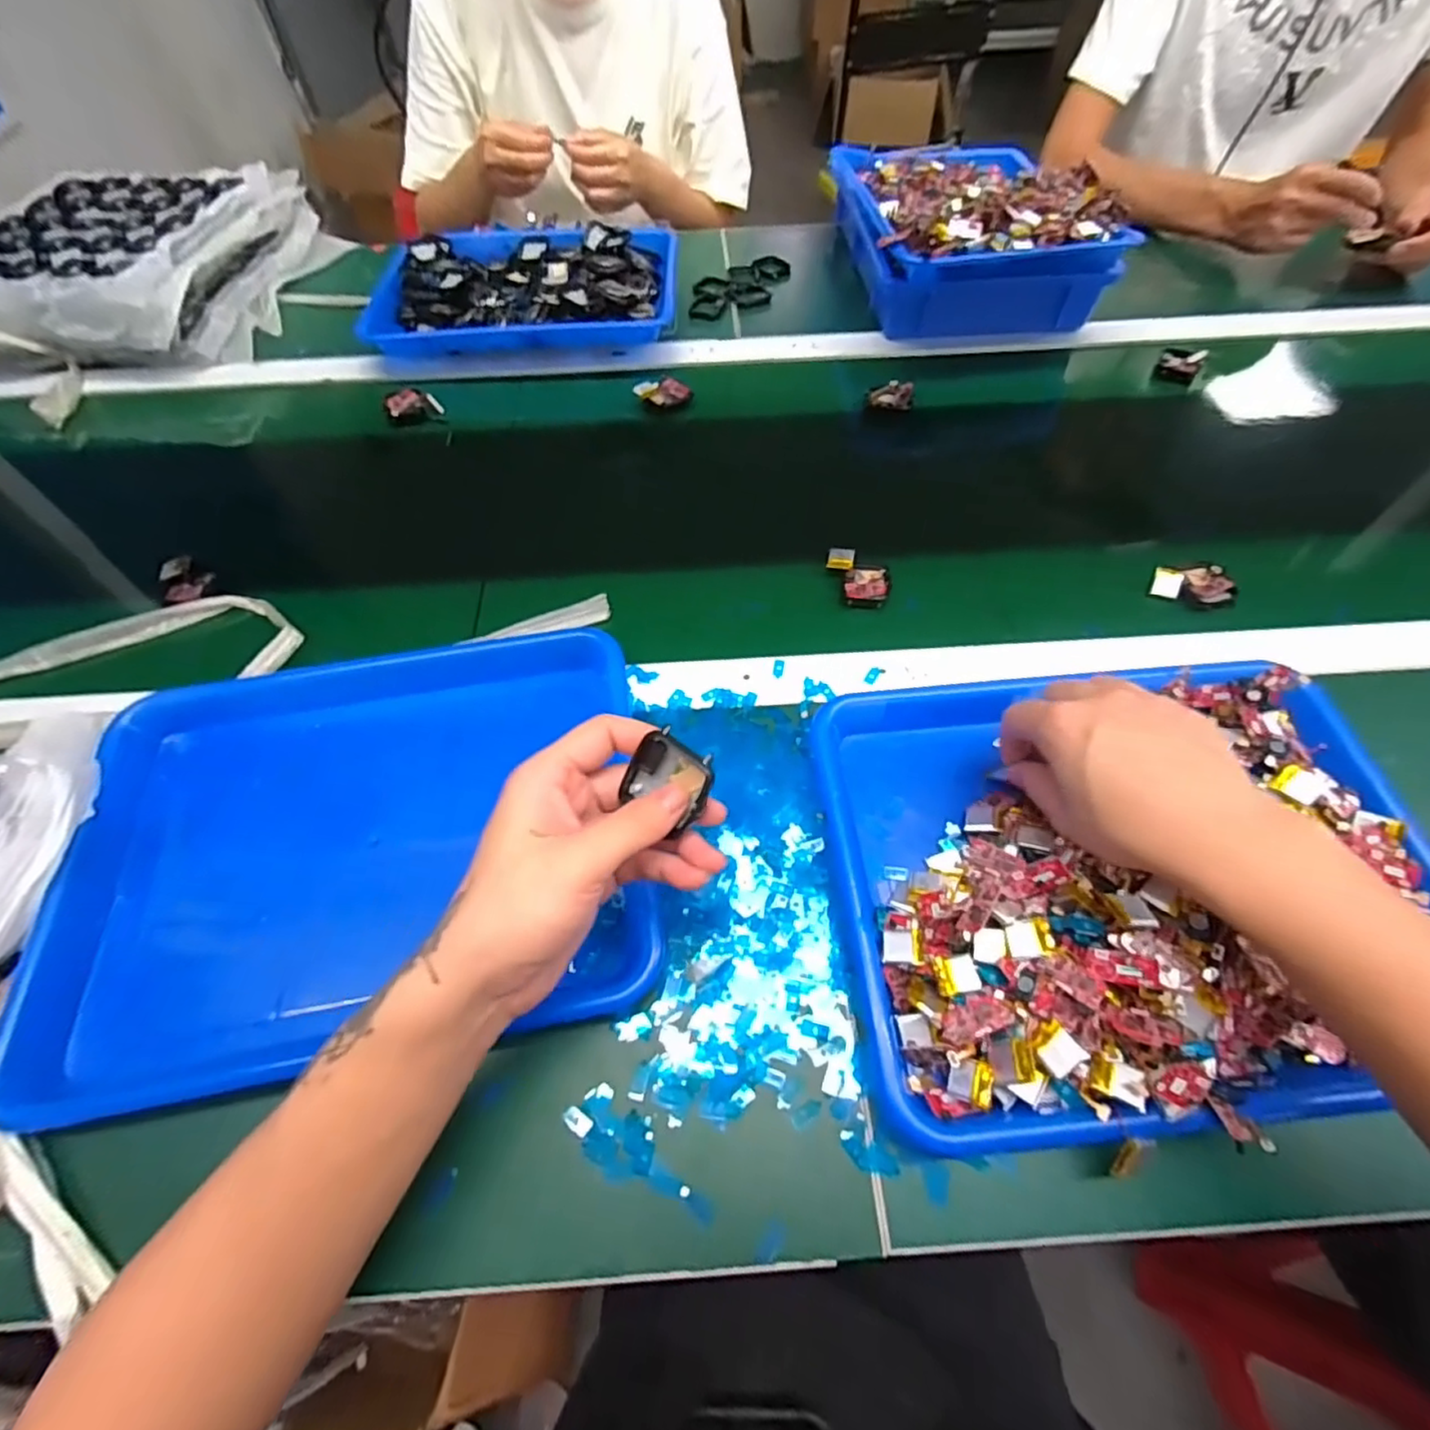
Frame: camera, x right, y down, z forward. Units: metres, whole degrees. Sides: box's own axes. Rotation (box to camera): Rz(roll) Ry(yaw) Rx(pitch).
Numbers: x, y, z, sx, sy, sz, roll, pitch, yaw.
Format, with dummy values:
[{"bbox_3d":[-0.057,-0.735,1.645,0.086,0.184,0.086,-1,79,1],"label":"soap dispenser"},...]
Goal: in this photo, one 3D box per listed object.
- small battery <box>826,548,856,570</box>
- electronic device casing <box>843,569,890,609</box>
[{"bbox_3d":[0.101,-0.126,0.508,0.021,0.006,0.019,7,59,5],"label":"small battery"},{"bbox_3d":[0.120,-0.100,0.500,0.035,0.013,0.034,7,59,5],"label":"electronic device casing"}]

